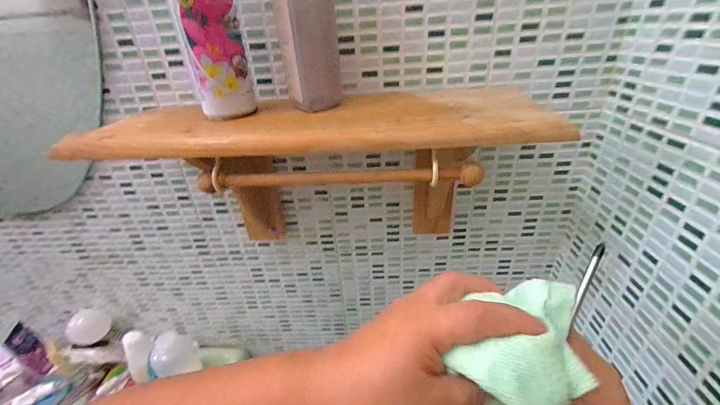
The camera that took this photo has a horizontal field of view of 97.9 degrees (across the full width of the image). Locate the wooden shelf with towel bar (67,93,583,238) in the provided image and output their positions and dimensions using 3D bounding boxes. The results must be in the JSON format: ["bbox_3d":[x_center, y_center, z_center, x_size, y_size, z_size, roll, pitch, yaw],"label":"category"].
[{"bbox_3d":[-0.029,-0.010,0.365,0.394,0.198,0.146,-2,30,4],"label":"wooden shelf with towel bar"}]

